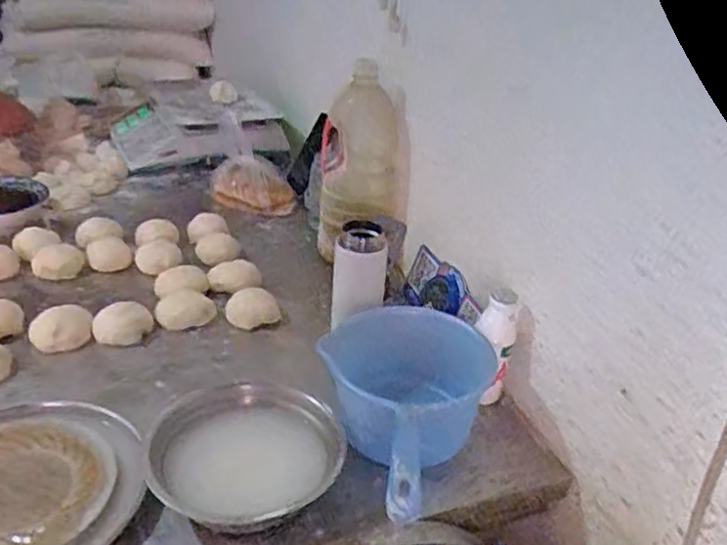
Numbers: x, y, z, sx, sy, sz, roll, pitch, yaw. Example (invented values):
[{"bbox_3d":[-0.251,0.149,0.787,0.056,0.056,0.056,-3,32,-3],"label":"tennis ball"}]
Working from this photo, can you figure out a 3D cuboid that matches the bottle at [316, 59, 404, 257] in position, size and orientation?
[{"bbox_3d":[-0.004,-0.202,1.163,0.142,0.318,0.148,-2,30,-13],"label":"bottle"}]

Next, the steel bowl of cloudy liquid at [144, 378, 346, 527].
[{"bbox_3d":[-0.123,0.183,0.694,0.199,0.059,0.189,3,29,-4],"label":"steel bowl of cloudy liquid"}]

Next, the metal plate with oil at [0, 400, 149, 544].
[{"bbox_3d":[-0.338,0.210,0.638,0.228,0.026,0.228,4,29,-2],"label":"metal plate with oil"}]

